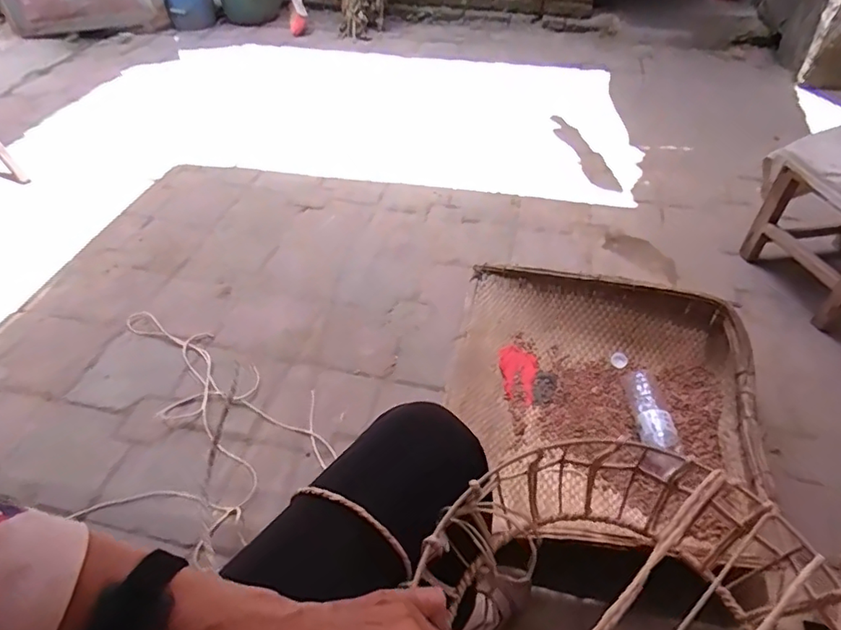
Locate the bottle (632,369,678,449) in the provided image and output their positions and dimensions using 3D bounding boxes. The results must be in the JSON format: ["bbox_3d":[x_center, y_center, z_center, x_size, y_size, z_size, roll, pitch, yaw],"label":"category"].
[{"bbox_3d":[0.436,0.181,1.027,0.066,0.058,0.160,5,45,5],"label":"bottle"}]

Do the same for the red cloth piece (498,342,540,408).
[{"bbox_3d":[0.203,0.121,1.127,0.078,0.012,0.146,7,43,6],"label":"red cloth piece"}]

